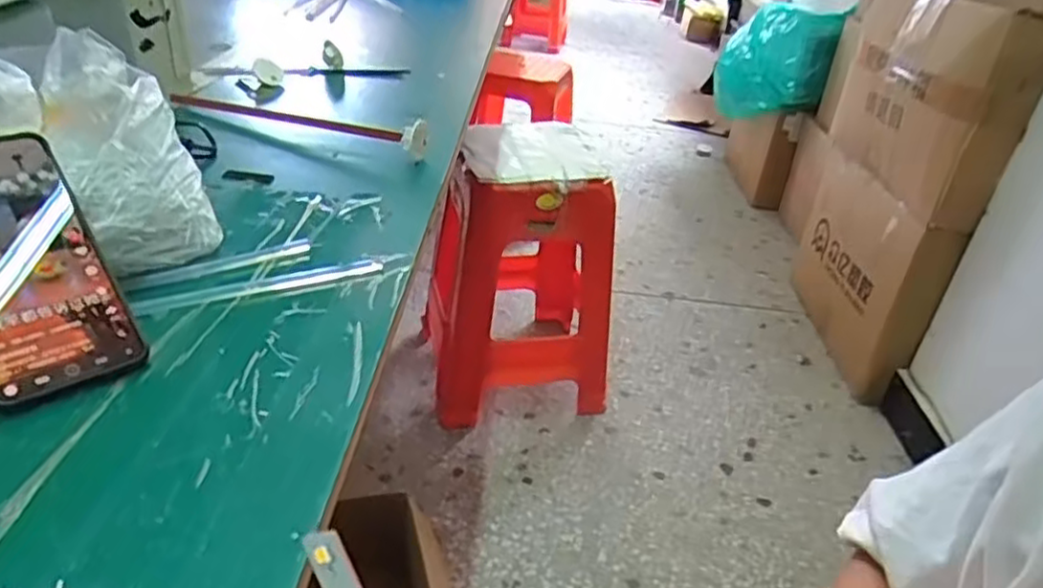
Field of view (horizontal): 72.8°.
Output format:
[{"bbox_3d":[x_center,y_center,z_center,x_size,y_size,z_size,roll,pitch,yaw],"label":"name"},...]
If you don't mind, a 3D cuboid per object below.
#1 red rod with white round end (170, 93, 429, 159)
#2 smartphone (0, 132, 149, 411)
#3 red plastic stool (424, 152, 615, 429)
[{"bbox_3d":[-0.233,-0.185,0.719,0.299,0.036,0.029,16,33,16],"label":"red rod with white round end"},{"bbox_3d":[-0.280,-0.020,0.396,0.079,0.010,0.166,-23,75,-38],"label":"smartphone"},{"bbox_3d":[-0.002,-0.050,1.491,0.367,0.499,0.378,-1,33,-11],"label":"red plastic stool"}]

